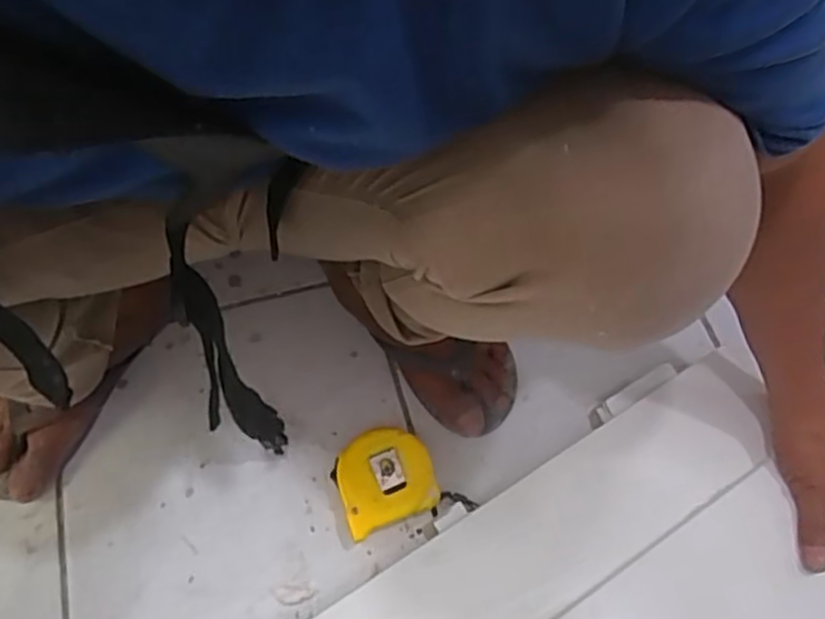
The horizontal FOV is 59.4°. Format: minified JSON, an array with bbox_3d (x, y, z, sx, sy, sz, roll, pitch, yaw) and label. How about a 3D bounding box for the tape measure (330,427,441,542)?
[{"bbox_3d":[-0.024,0.139,0.592,0.076,0.046,0.073,-20,63,-12],"label":"tape measure"}]

